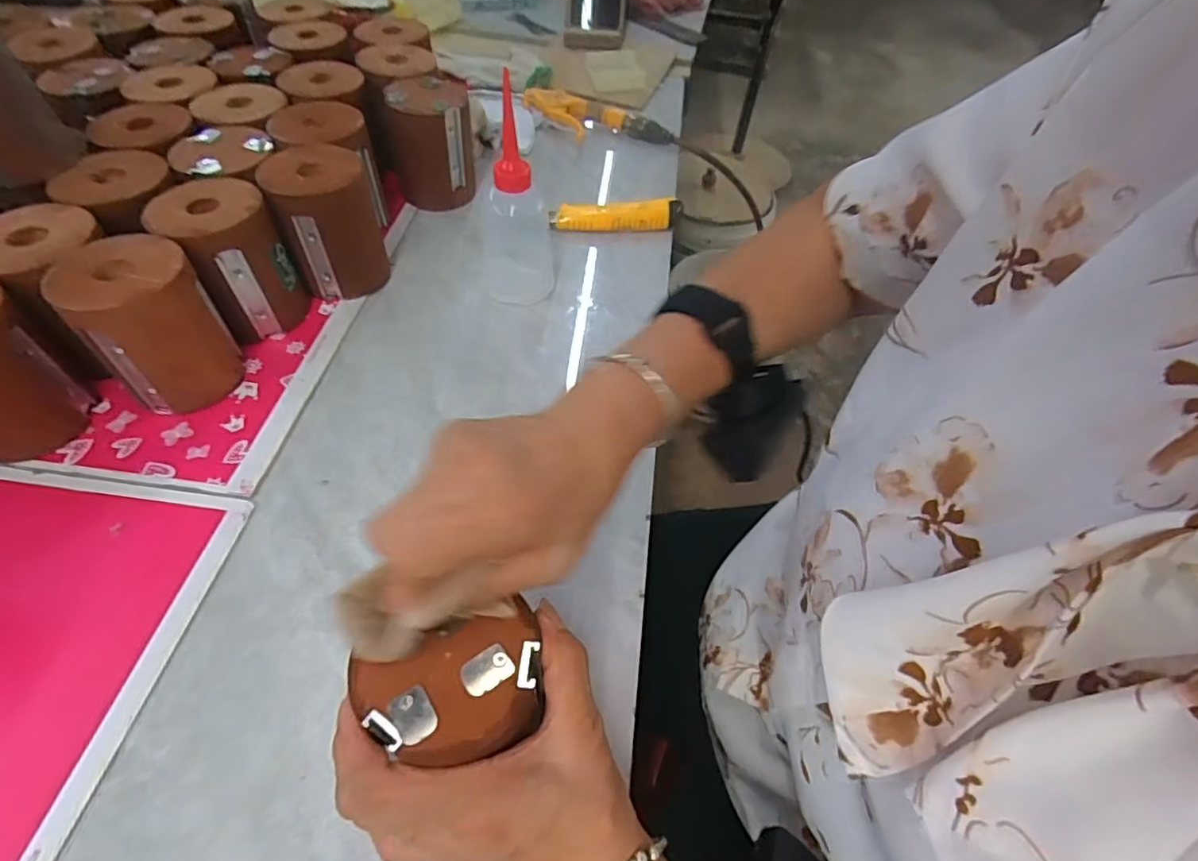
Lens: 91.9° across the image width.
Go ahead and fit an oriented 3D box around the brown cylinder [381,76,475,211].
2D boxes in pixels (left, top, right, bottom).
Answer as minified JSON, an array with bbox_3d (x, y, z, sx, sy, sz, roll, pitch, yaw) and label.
[{"bbox_3d":[-0.167,-0.291,0.587,0.078,0.099,0.075,-7,53,-9],"label":"brown cylinder"}]

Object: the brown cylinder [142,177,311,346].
[{"bbox_3d":[-0.288,-0.134,0.458,0.077,0.102,0.079,-34,62,-26],"label":"brown cylinder"}]

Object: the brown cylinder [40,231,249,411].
[{"bbox_3d":[-0.309,-0.071,0.408,0.074,0.102,0.078,-33,61,-25],"label":"brown cylinder"}]

